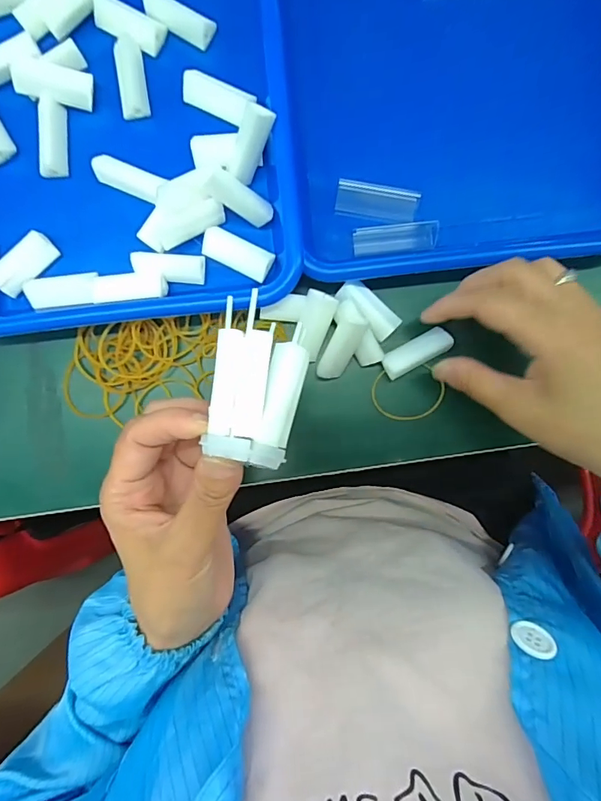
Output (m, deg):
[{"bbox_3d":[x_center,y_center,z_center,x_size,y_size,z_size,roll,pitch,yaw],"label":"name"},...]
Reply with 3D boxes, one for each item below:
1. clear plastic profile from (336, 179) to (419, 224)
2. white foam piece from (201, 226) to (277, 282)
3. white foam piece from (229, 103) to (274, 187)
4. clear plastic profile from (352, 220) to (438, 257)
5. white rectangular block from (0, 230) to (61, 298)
[{"bbox_3d":[0.051,-0.134,0.302,0.053,0.009,0.022,10,90,2],"label":"clear plastic profile"},{"bbox_3d":[-0.042,-0.096,0.296,0.045,0.014,0.020,24,90,1],"label":"white foam piece"},{"bbox_3d":[-0.031,-0.162,0.284,0.018,0.012,0.044,27,123,1],"label":"white foam piece"},{"bbox_3d":[0.064,-0.110,0.302,0.054,0.008,0.018,-3,90,1],"label":"clear plastic profile"},{"bbox_3d":[-0.185,-0.091,0.300,0.047,0.015,0.016,-41,89,1],"label":"white rectangular block"}]

